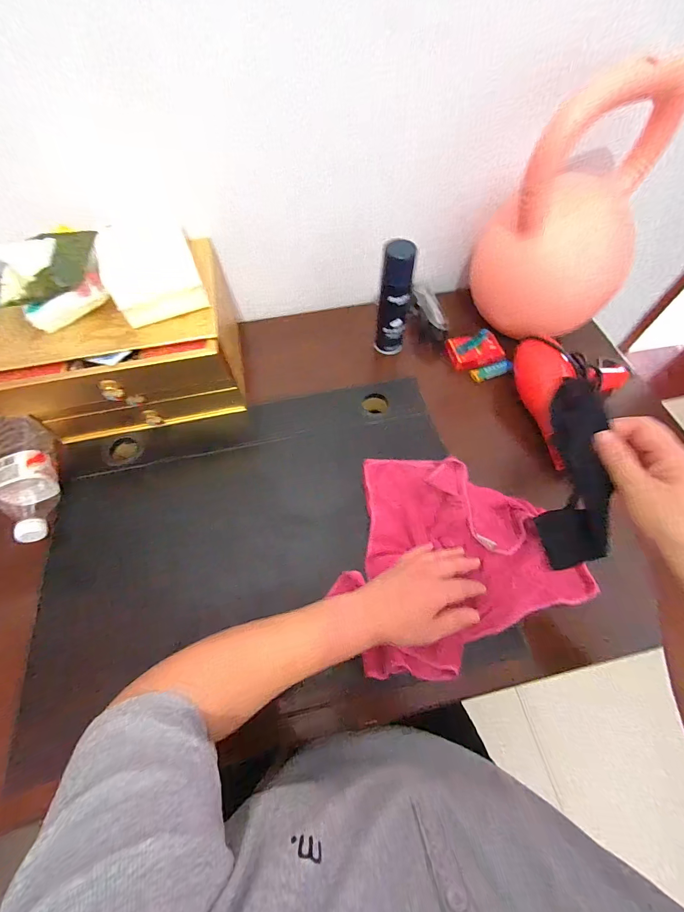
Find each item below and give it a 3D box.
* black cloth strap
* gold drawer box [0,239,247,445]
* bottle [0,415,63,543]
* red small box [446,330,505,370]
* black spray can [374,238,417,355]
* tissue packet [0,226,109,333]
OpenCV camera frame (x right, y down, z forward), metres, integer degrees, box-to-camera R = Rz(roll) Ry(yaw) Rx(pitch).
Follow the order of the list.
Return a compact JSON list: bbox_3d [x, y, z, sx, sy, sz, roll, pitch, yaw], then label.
[{"bbox_3d":[0.237,0.019,0.361,0.039,0.054,0.189,-1,94,0],"label":"black cloth strap"},{"bbox_3d":[-0.330,-0.169,0.558,0.316,0.171,0.245,-14,62,-7],"label":"gold drawer box"},{"bbox_3d":[-0.457,0.032,0.518,0.068,0.059,0.204,-25,64,-13],"label":"bottle"},{"bbox_3d":[0.247,-0.195,0.651,0.094,0.024,0.066,-15,62,-8],"label":"red small box"},{"bbox_3d":[0.087,-0.253,0.598,0.053,0.192,0.043,7,62,5],"label":"black spray can"},{"bbox_3d":[-0.363,-0.225,0.456,0.135,0.066,0.112,-39,68,-19],"label":"tissue packet"}]

